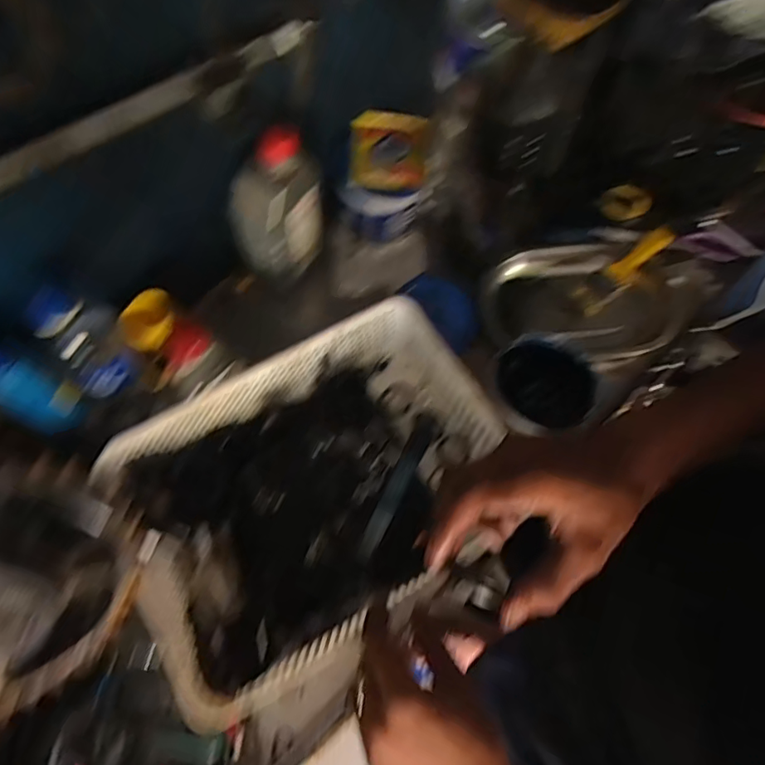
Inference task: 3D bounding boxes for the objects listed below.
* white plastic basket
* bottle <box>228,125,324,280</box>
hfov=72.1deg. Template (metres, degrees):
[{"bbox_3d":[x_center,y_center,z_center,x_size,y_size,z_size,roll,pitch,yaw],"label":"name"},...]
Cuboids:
[{"bbox_3d":[-0.060,0.098,0.497,0.340,0.079,0.258,-32,71,-14],"label":"white plastic basket"},{"bbox_3d":[-0.107,-0.168,0.551,0.091,0.171,0.065,-17,68,-9],"label":"bottle"}]

